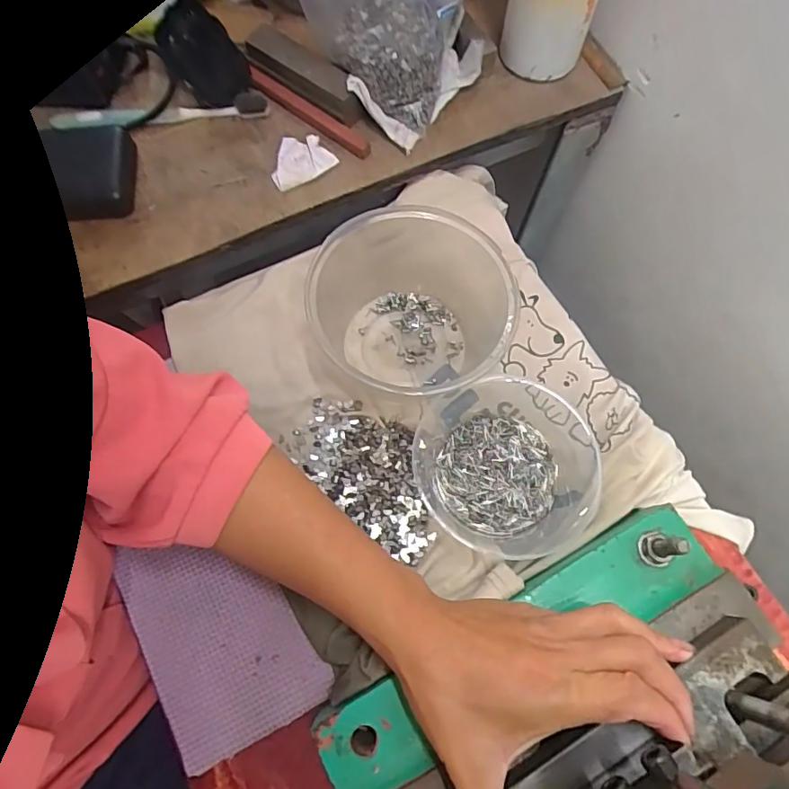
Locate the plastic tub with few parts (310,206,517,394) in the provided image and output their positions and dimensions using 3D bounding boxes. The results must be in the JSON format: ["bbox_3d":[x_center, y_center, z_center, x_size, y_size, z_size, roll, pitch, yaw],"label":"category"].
[{"bbox_3d":[0.014,-0.072,0.395,0.146,0.082,0.140,0,72,0],"label":"plastic tub with few parts"}]

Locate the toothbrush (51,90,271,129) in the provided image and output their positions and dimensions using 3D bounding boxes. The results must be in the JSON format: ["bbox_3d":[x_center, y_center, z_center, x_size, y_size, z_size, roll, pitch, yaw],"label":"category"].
[{"bbox_3d":[-0.196,-0.241,0.442,0.172,0.022,0.028,-11,72,-3],"label":"toothbrush"}]

